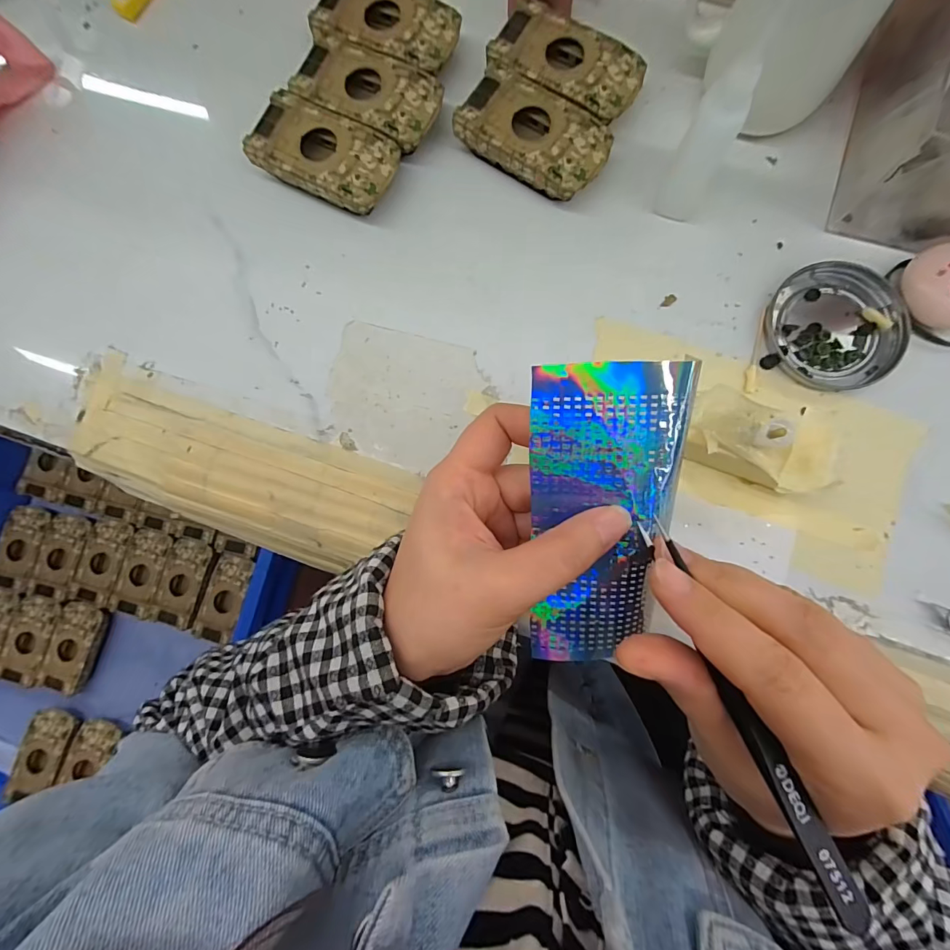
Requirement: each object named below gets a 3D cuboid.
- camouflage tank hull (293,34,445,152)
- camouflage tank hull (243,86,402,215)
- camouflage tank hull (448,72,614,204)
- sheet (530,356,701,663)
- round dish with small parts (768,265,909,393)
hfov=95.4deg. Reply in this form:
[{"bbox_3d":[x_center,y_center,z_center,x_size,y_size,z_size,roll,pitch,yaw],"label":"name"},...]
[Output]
[{"bbox_3d":[-0.070,-0.254,0.292,0.095,0.019,0.051,28,86,6],"label":"camouflage tank hull"},{"bbox_3d":[-0.098,-0.210,0.290,0.094,0.022,0.053,27,86,6],"label":"camouflage tank hull"},{"bbox_3d":[0.038,-0.217,0.281,0.094,0.020,0.051,32,87,6],"label":"camouflage tank hull"},{"bbox_3d":[0.051,0.017,0.176,0.060,0.011,0.122,4,100,4],"label":"sheet"},{"bbox_3d":[0.222,-0.093,0.267,0.076,0.008,0.077,0,84,3],"label":"round dish with small parts"}]

